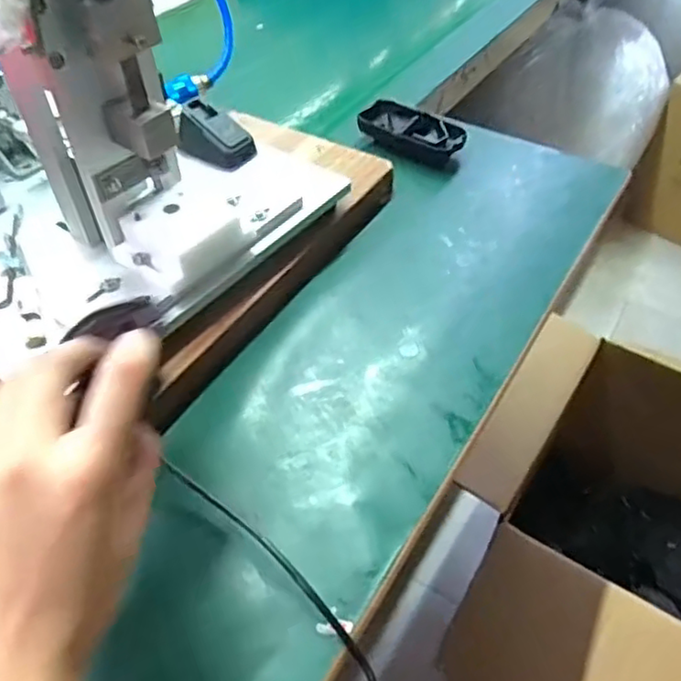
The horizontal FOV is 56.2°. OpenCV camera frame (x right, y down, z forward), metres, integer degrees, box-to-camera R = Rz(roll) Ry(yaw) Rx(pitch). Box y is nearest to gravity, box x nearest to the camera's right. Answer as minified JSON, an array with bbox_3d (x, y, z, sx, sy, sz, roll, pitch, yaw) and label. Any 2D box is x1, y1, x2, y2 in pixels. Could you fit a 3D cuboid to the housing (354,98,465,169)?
[{"bbox_3d":[0.073,-0.210,0.658,0.111,0.036,0.048,28,54,24],"label":"housing"}]

